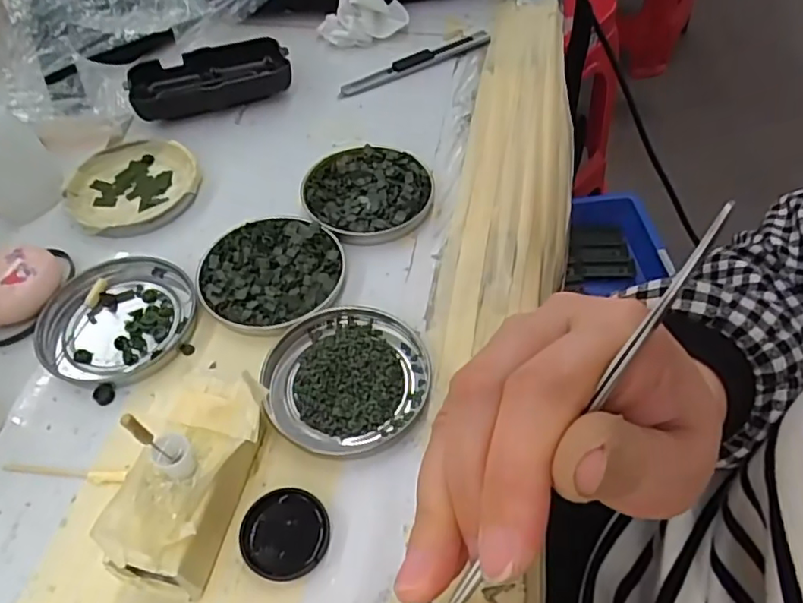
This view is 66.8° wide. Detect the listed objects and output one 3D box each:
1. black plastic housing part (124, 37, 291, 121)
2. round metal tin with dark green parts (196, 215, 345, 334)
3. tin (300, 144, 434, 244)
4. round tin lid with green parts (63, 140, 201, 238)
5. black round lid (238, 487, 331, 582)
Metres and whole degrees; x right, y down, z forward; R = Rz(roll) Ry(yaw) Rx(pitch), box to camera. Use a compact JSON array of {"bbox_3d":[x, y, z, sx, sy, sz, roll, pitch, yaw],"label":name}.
[{"bbox_3d":[-0.137,-0.159,0.438,0.108,0.024,0.050,-16,54,-10],"label":"black plastic housing part"},{"bbox_3d":[-0.071,-0.017,0.335,0.076,0.008,0.076,-1,53,1],"label":"round metal tin with dark green parts"},{"bbox_3d":[-0.021,-0.067,0.372,0.076,0.010,0.077,-1,53,1],"label":"tin"},{"bbox_3d":[-0.169,-0.073,0.384,0.077,0.011,0.078,-1,53,1],"label":"round tin lid with green parts"},{"bbox_3d":[-0.047,0.096,0.251,0.035,0.007,0.035,-1,53,1],"label":"black round lid"}]

